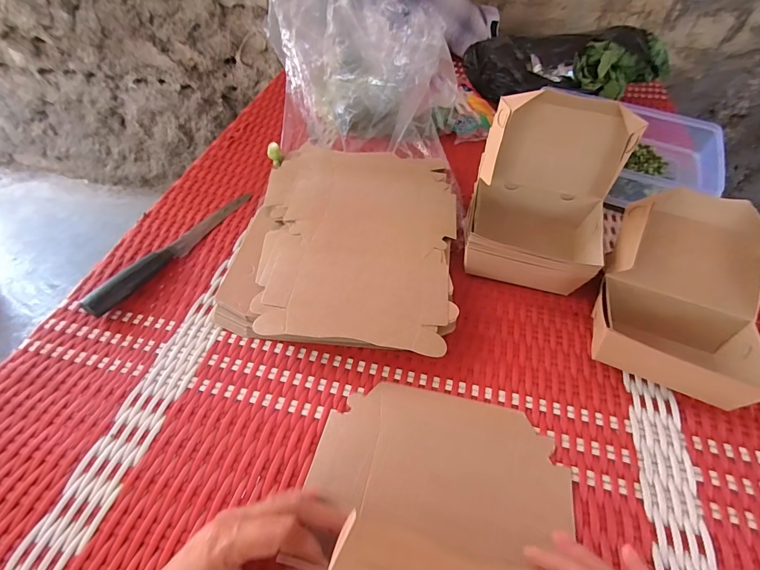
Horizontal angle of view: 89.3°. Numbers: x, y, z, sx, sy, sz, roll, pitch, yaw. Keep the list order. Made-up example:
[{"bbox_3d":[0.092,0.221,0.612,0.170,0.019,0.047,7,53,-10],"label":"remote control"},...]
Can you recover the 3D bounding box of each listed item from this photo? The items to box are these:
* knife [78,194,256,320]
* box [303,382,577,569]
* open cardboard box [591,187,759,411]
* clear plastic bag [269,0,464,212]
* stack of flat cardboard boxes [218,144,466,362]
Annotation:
[{"bbox_3d":[-0.253,-0.054,0.484,0.028,0.022,0.245,25,54,18],"label":"knife"},{"bbox_3d":[0.049,0.165,0.312,0.209,0.026,0.171,10,33,9],"label":"box"},{"bbox_3d":[0.302,0.010,0.386,0.136,0.117,0.163,21,53,15],"label":"open cardboard box"},{"bbox_3d":[-0.010,-0.349,0.598,0.271,0.223,0.226,14,52,10],"label":"clear plastic bag"},{"bbox_3d":[-0.039,-0.067,0.496,0.261,0.034,0.336,5,51,2],"label":"stack of flat cardboard boxes"}]

